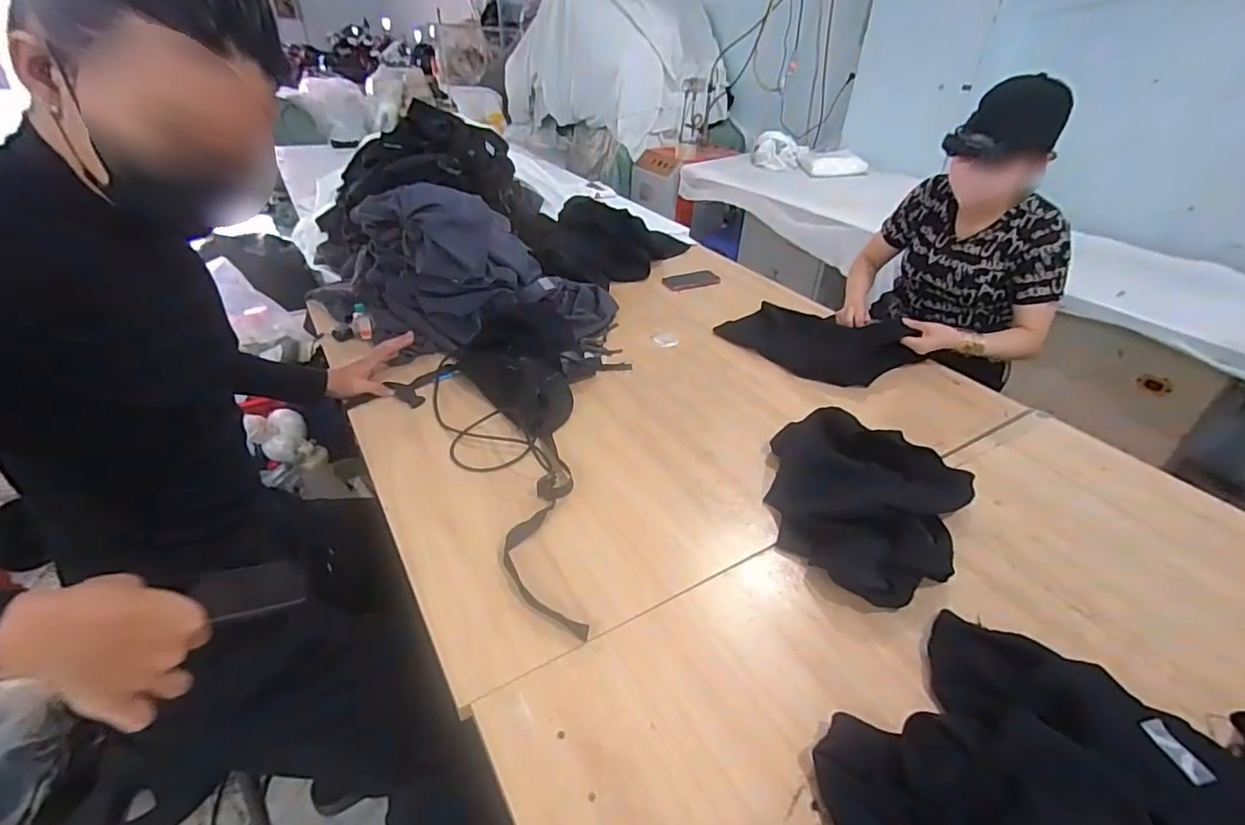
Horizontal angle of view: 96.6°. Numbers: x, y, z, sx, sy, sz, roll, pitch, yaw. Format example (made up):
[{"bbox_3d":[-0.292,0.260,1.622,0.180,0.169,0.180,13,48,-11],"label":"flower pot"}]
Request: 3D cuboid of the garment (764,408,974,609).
[{"bbox_3d":[0.369,0.124,0.866,0.285,0.062,0.322,23,42,25],"label":"garment"}]

